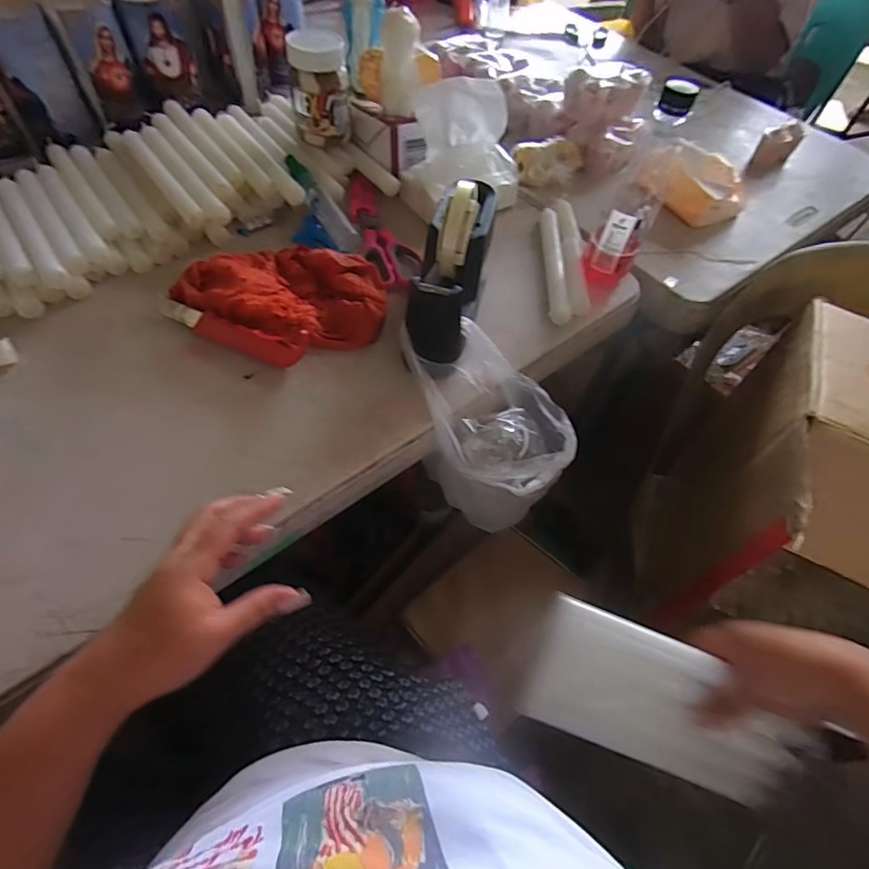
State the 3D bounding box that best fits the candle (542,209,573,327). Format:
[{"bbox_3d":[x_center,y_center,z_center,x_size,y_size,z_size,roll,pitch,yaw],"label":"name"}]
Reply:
[{"bbox_3d":[0.140,-0.201,0.579,0.022,0.019,0.188,4,57,-2],"label":"candle"}]

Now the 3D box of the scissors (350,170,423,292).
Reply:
[{"bbox_3d":[-0.069,-0.249,0.602,0.061,0.020,0.225,-16,60,-14],"label":"scissors"}]

